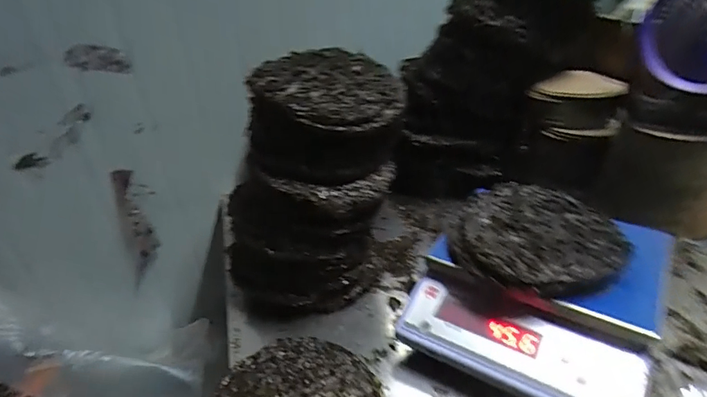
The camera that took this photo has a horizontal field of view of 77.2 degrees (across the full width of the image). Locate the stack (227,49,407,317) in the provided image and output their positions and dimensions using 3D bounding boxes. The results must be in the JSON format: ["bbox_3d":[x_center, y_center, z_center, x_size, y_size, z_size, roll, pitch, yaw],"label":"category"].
[{"bbox_3d":[-0.052,-0.014,0.669,0.255,0.333,0.201,-3,32,3],"label":"stack"}]

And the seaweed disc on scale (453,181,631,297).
[{"bbox_3d":[0.245,0.045,0.592,0.202,0.038,0.196,-4,32,2],"label":"seaweed disc on scale"}]

